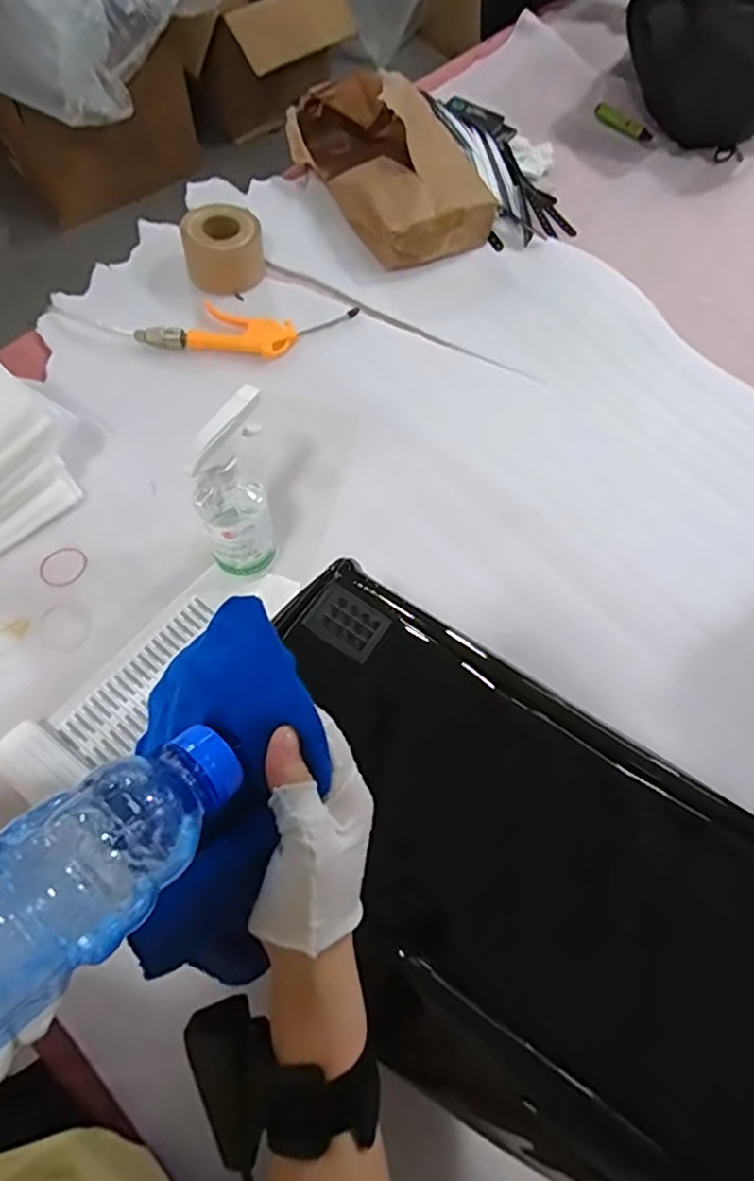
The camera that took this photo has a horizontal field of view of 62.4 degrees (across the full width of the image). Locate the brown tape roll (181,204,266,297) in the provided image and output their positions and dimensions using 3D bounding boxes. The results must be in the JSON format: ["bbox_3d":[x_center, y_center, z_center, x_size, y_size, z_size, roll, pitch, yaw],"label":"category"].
[{"bbox_3d":[-0.209,-0.463,0.855,0.103,0.072,0.101,1,65,-3],"label":"brown tape roll"}]

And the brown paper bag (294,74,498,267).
[{"bbox_3d":[0.012,-0.639,0.920,0.185,0.108,0.340,-29,70,-16],"label":"brown paper bag"}]

